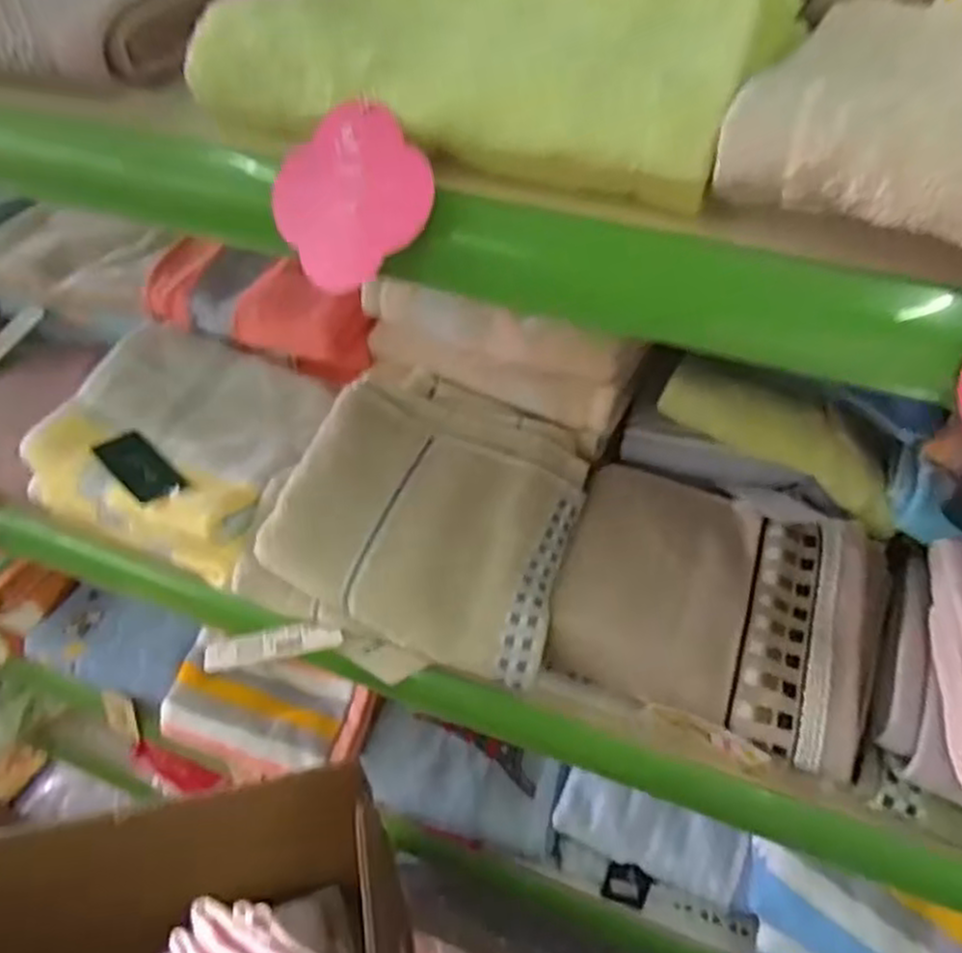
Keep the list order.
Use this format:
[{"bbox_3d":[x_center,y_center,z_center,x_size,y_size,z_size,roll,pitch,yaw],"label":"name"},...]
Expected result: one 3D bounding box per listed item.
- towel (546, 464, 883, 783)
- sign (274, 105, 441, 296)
[{"bbox_3d":[0.142,0.072,0.470,0.187,0.031,0.159,18,50,17],"label":"towel"},{"bbox_3d":[-0.042,-0.091,0.253,0.052,0.006,0.054,-1,86,22],"label":"sign"}]

